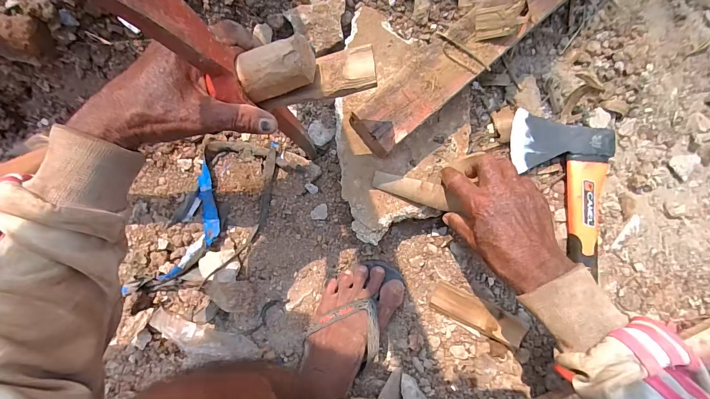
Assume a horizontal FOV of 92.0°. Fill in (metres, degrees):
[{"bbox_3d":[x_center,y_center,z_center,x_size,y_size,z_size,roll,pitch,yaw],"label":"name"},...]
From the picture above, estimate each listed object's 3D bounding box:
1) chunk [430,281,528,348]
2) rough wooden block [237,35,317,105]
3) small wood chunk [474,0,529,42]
[{"bbox_3d":[0.174,0.160,0.484,0.133,0.027,0.041,27,97,1],"label":"chunk"},{"bbox_3d":[-0.067,-0.115,0.294,0.062,0.038,0.034,-15,53,16],"label":"rough wooden block"},{"bbox_3d":[0.169,-0.207,0.394,0.056,0.020,0.031,-8,95,5],"label":"small wood chunk"}]

